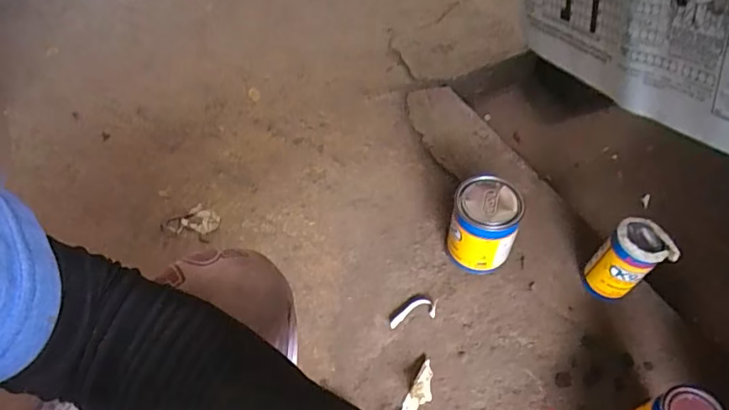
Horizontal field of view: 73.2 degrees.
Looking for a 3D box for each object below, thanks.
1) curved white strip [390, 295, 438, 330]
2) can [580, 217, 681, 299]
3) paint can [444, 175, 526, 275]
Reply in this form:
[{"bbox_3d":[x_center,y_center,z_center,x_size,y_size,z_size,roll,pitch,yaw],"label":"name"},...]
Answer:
[{"bbox_3d":[0.077,0.168,0.789,0.080,0.015,0.041,-11,55,-9],"label":"curved white strip"},{"bbox_3d":[0.406,0.091,0.765,0.081,0.143,0.077,1,54,-1],"label":"can"},{"bbox_3d":[0.192,0.035,0.804,0.101,0.149,0.103,1,54,-1],"label":"paint can"}]

